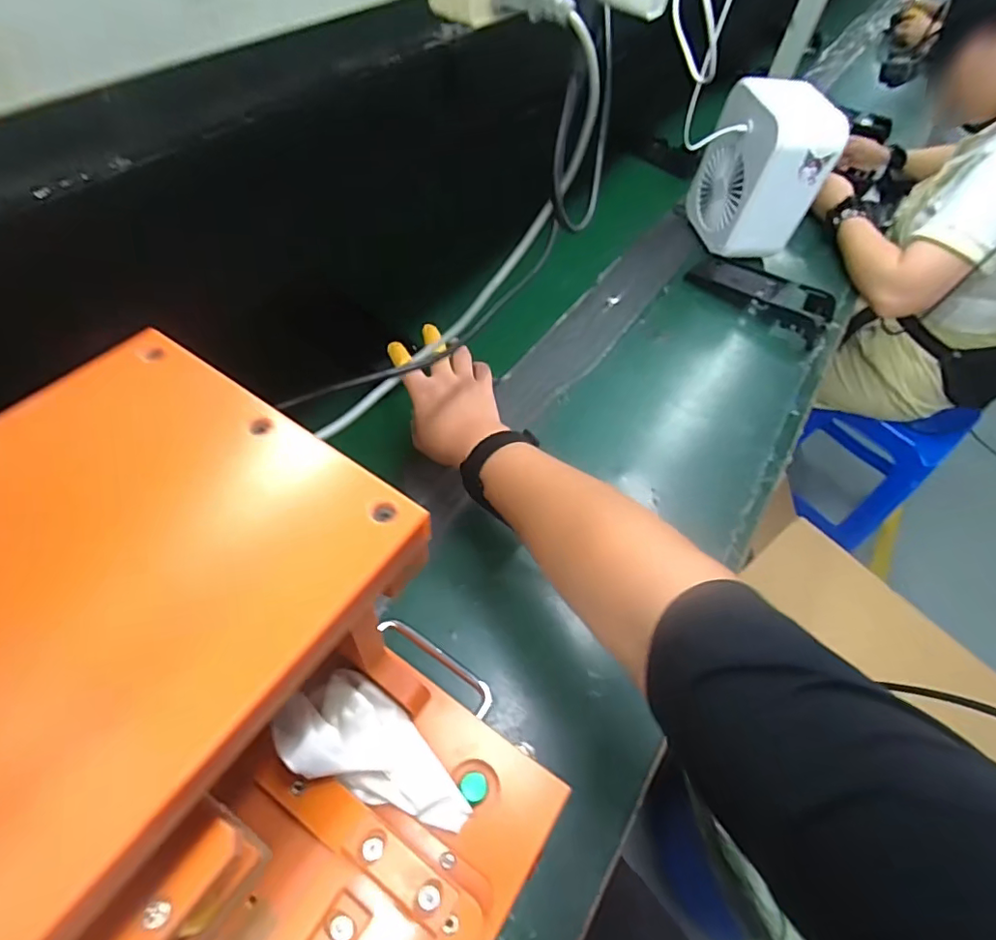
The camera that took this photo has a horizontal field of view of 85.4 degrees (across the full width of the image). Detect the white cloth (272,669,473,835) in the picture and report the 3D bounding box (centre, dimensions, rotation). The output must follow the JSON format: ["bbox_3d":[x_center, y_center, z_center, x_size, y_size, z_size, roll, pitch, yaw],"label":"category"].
[{"bbox_3d":[-0.068,0.163,0.304,0.116,0.021,0.060,36,32,2],"label":"white cloth"}]

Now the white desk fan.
[{"bbox_3d":[0.396,-0.453,0.828,0.112,0.219,0.167,-9,56,-12],"label":"white desk fan"}]

